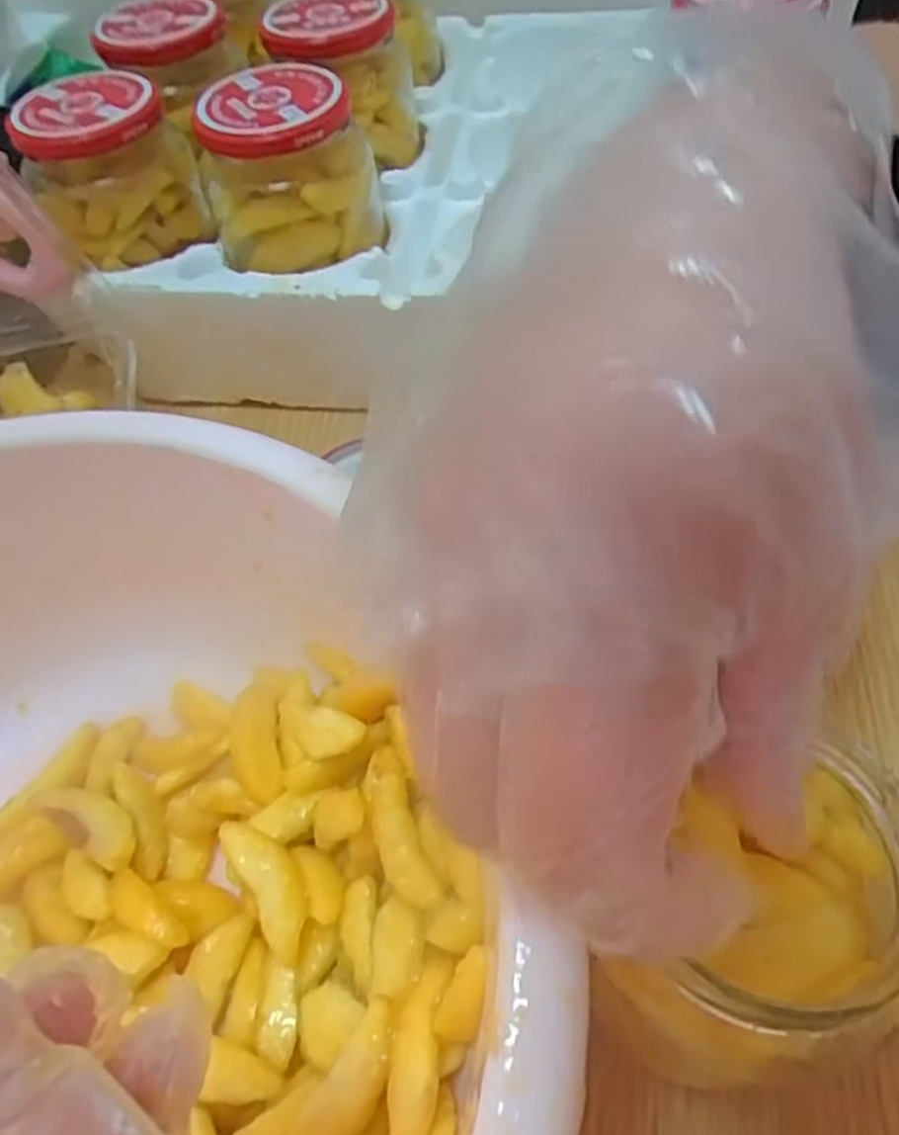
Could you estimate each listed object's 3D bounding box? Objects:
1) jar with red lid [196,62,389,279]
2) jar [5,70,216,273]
[{"bbox_3d":[-0.077,-0.190,0.369,0.080,0.063,0.063,-12,54,-3],"label":"jar with red lid"},{"bbox_3d":[-0.168,-0.198,0.384,0.076,0.062,0.067,-19,55,-8],"label":"jar"}]

